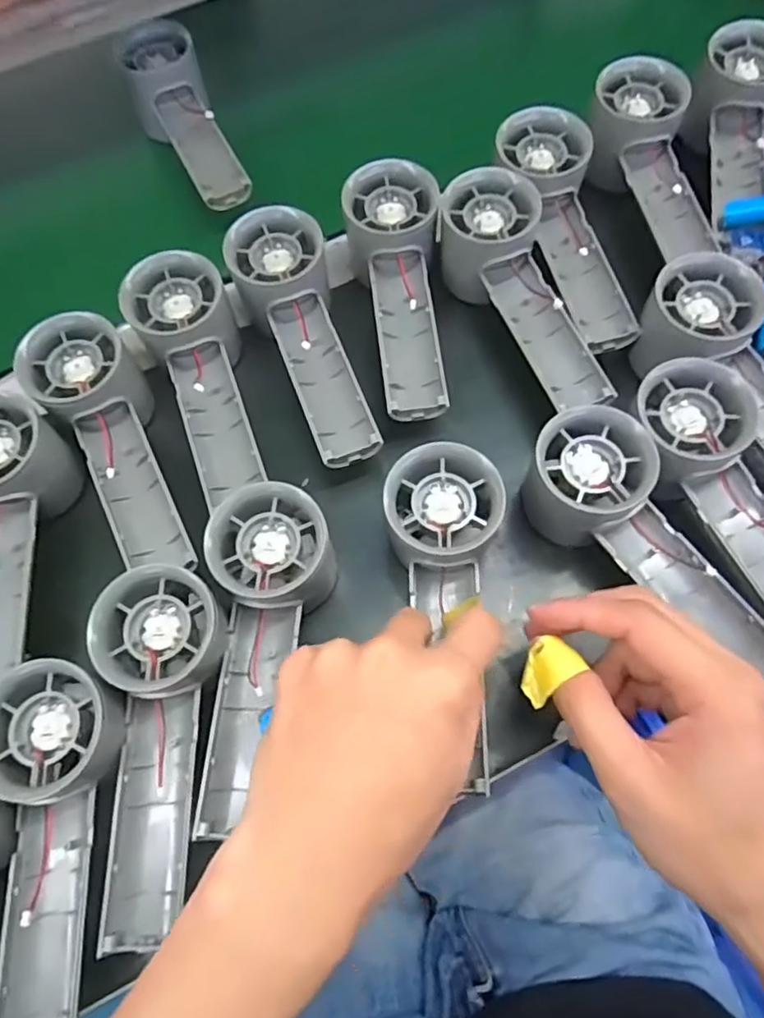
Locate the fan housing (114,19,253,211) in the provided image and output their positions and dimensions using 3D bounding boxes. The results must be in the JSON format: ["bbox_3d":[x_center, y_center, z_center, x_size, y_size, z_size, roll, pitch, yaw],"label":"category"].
[{"bbox_3d":[-0.141,-0.274,0.440,0.053,0.051,0.152,-21,69,-6],"label":"fan housing"}]

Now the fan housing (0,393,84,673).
[{"bbox_3d":[-0.202,0.018,0.316,0.055,0.042,0.158,-2,68,2],"label":"fan housing"}]

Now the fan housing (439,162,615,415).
[{"bbox_3d":[0.083,-0.124,0.366,0.057,0.044,0.156,-24,81,-7],"label":"fan housing"}]

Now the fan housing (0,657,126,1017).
[{"bbox_3d":[-0.139,0.145,0.257,0.053,0.029,0.152,-11,68,-2],"label":"fan housing"}]

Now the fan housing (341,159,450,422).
[{"bbox_3d":[0.012,-0.126,0.367,0.055,0.037,0.156,-8,81,-1],"label":"fan housing"}]

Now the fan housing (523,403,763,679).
[{"bbox_3d":[0.133,0.022,0.314,0.056,0.057,0.156,-39,84,-12],"label":"fan housing"}]

